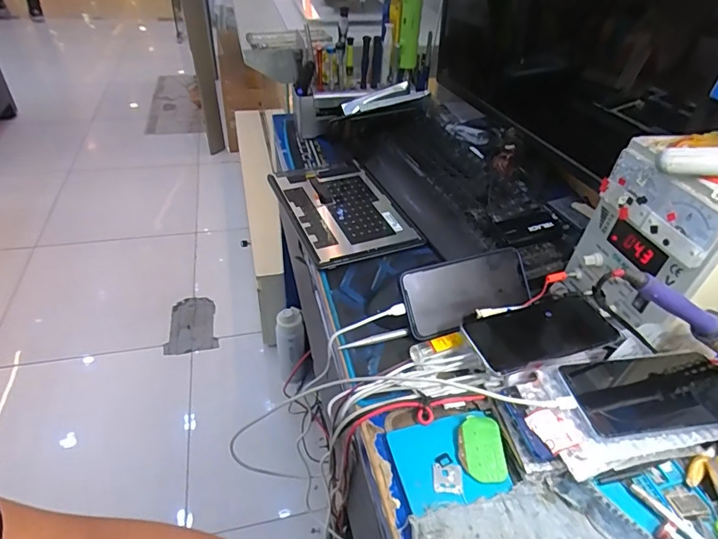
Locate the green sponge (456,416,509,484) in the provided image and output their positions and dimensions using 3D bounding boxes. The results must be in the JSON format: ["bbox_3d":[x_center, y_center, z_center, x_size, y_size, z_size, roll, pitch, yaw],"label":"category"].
[{"bbox_3d":[0.111,0.162,0.424,0.041,0.008,0.058,1,40,-4],"label":"green sponge"}]

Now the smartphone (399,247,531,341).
[{"bbox_3d":[0.129,0.024,0.546,0.160,0.011,0.077,-15,84,-16],"label":"smartphone"}]

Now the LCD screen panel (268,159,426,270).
[{"bbox_3d":[-0.027,-0.101,0.727,0.166,0.016,0.263,-13,43,-20],"label":"LCD screen panel"}]

